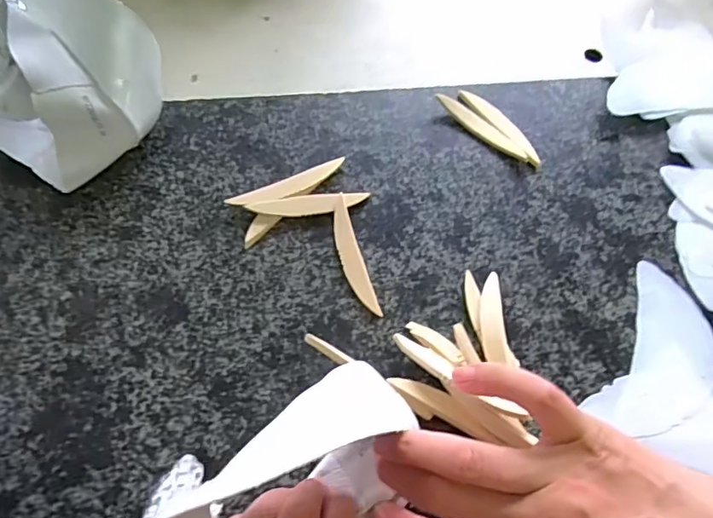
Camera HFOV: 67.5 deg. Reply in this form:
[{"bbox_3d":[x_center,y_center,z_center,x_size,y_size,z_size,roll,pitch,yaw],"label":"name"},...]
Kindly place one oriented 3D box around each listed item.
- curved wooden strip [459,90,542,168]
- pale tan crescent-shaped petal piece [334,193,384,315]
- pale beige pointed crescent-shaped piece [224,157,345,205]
[{"bbox_3d":[0.105,-0.098,0.391,0.014,0.009,0.082,-36,72,-15],"label":"curved wooden strip"},{"bbox_3d":[-0.003,-0.001,0.343,0.014,0.010,0.082,-16,68,-7],"label":"pale tan crescent-shaped petal piece"},{"bbox_3d":[-0.046,-0.050,0.363,0.082,0.004,0.013,-23,82,-14],"label":"pale beige pointed crescent-shaped piece"}]

